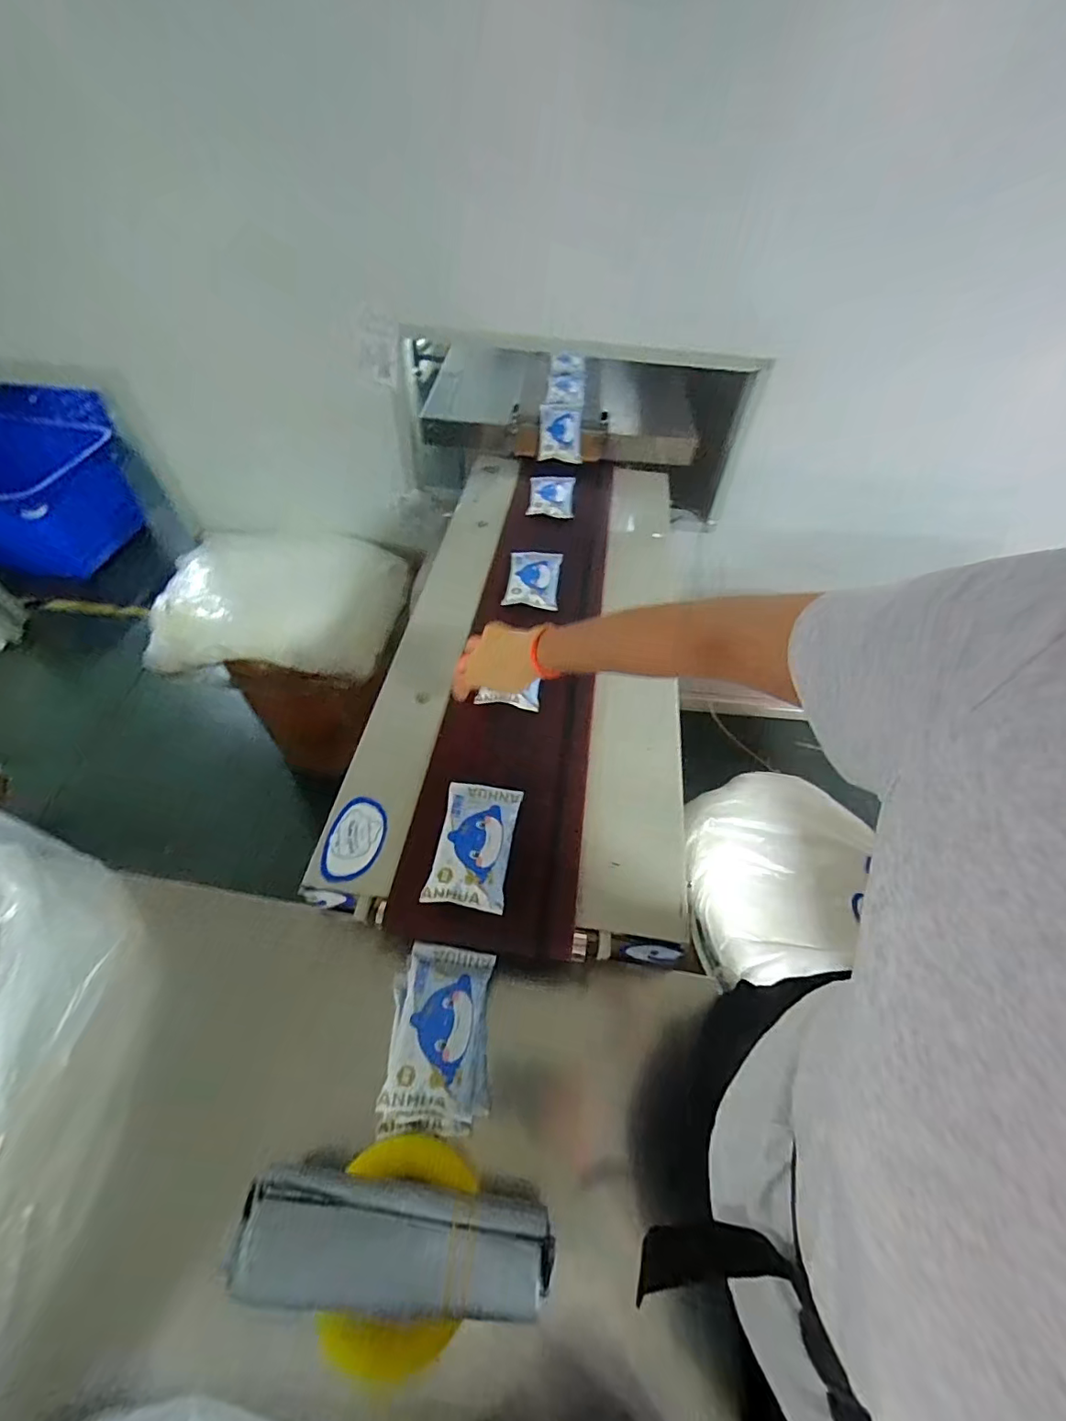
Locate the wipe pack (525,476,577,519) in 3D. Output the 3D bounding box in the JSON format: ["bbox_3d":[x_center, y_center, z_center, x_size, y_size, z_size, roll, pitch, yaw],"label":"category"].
[{"bbox_3d":[0.038,-0.440,1.057,0.090,0.019,0.124,6,52,-1],"label":"wipe pack"}]

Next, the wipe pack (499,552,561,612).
[{"bbox_3d":[0.002,-0.228,0.885,0.088,0.015,0.142,7,52,0],"label":"wipe pack"}]

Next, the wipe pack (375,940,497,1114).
[{"bbox_3d":[-0.089,0.306,0.509,0.084,0.015,0.139,7,52,0],"label":"wipe pack"}]

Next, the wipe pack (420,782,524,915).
[{"bbox_3d":[-0.065,0.147,0.584,0.083,0.014,0.143,9,52,1],"label":"wipe pack"}]

